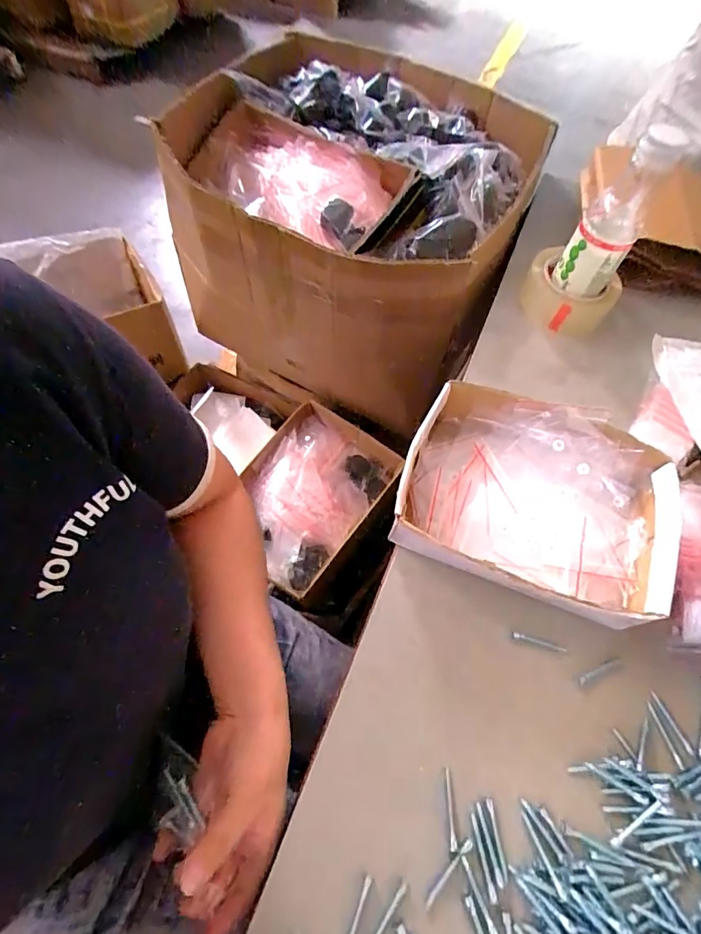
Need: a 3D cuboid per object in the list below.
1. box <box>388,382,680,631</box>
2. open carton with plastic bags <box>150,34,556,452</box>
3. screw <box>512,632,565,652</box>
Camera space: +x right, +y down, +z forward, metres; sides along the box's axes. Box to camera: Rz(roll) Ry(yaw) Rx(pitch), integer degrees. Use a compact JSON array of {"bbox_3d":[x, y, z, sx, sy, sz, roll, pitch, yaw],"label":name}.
[{"bbox_3d":[0.174,0.032,0.409,0.249,0.061,0.183,18,63,5],"label":"box"},{"bbox_3d":[0.000,-0.404,0.815,0.530,0.412,0.522,23,63,8],"label":"open carton with plastic bags"},{"bbox_3d":[0.164,0.152,0.379,0.046,0.004,0.006,16,63,4],"label":"screw"}]

